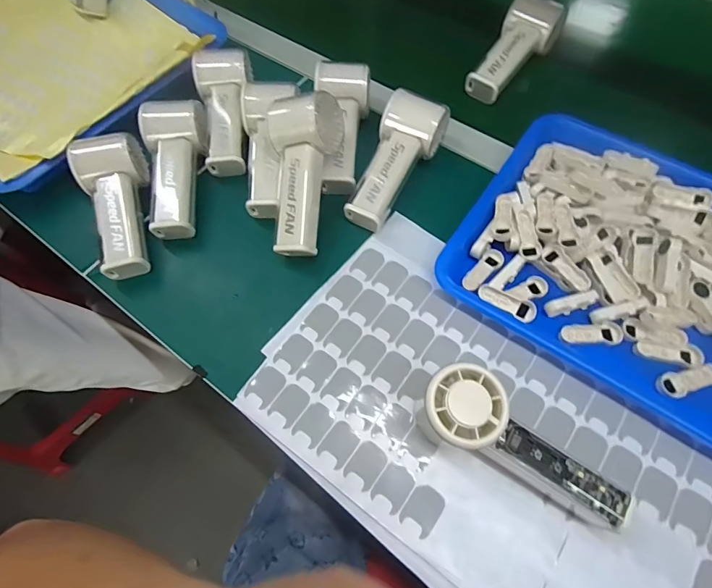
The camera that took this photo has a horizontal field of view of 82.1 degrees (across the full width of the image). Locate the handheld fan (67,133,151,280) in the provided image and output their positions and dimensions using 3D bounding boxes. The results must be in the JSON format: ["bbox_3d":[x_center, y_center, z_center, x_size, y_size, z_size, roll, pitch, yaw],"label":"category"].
[{"bbox_3d":[-0.240,-0.091,0.408,0.057,0.043,0.150,-14,80,-4],"label":"handheld fan"}]

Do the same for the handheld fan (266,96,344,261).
[{"bbox_3d":[-0.054,-0.113,0.387,0.063,0.045,0.149,6,89,5],"label":"handheld fan"}]

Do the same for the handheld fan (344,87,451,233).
[{"bbox_3d":[0.039,-0.134,0.429,0.058,0.048,0.145,26,83,13],"label":"handheld fan"}]

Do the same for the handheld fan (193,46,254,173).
[{"bbox_3d":[-0.147,-0.206,0.457,0.061,0.040,0.152,-6,78,-1],"label":"handheld fan"}]

